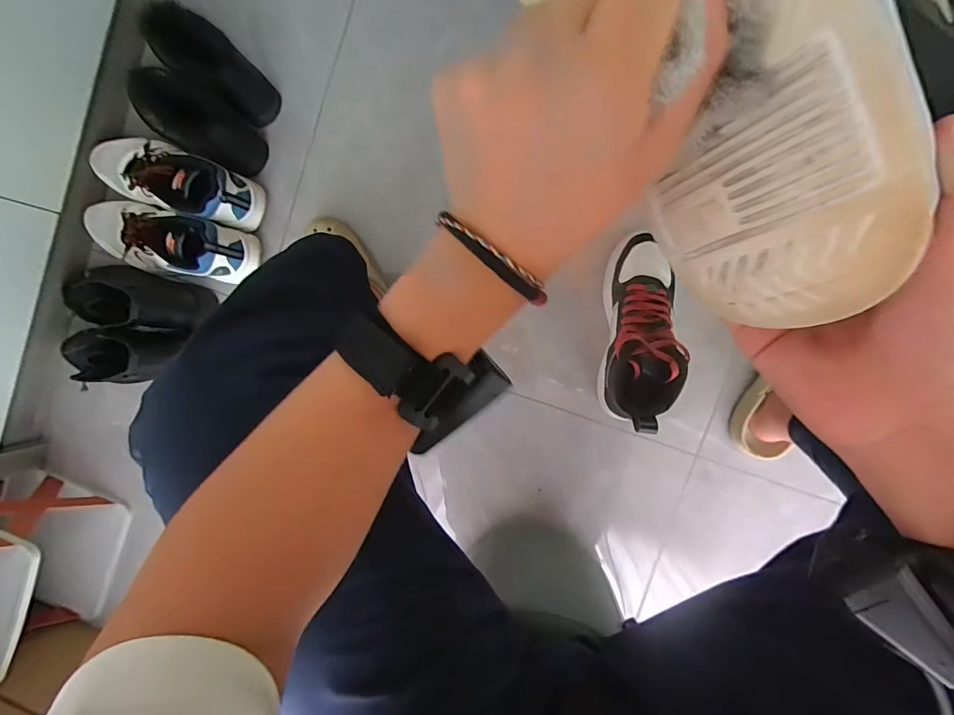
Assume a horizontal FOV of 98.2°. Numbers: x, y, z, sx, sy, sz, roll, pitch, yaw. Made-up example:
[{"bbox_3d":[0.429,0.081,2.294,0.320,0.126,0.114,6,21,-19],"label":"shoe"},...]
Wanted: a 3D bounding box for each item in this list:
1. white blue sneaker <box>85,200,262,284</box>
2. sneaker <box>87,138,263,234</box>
[{"bbox_3d":[-0.523,-0.191,0.687,0.276,0.090,0.105,15,94,3],"label":"white blue sneaker"},{"bbox_3d":[-0.504,-0.296,0.699,0.268,0.120,0.098,18,94,3],"label":"sneaker"}]

